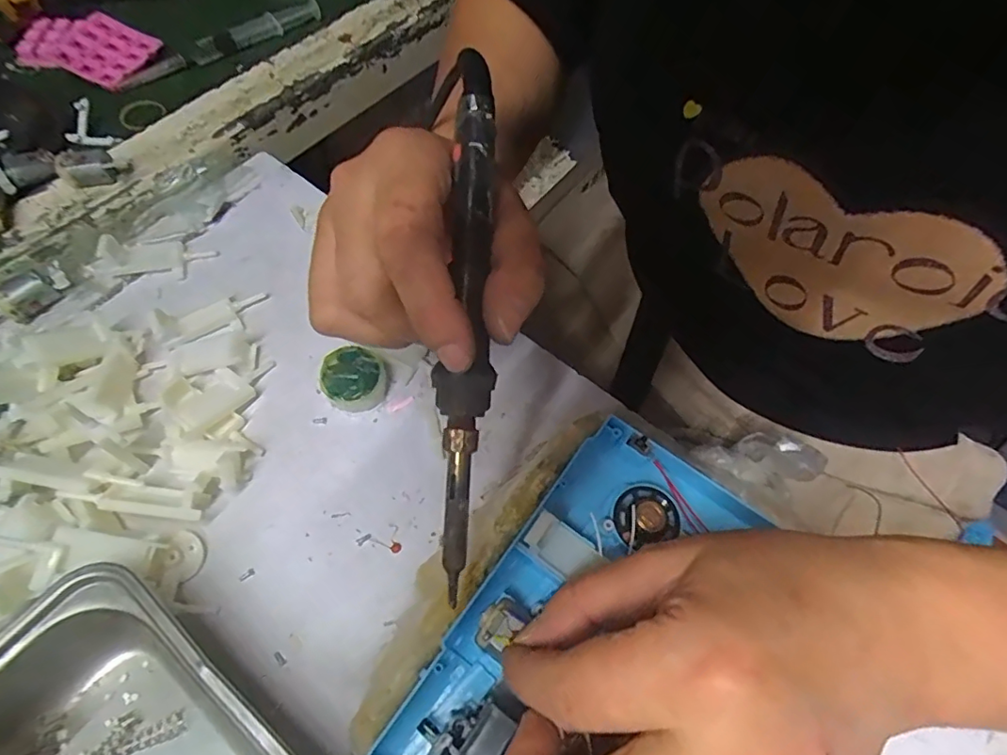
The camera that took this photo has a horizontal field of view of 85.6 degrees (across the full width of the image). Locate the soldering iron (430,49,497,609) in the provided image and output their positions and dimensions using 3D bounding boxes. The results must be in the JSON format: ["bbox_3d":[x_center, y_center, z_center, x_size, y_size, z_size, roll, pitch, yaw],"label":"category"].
[{"bbox_3d":[-0.013,-0.020,0.188,0.020,0.018,0.187,2,87,-3],"label":"soldering iron"}]

